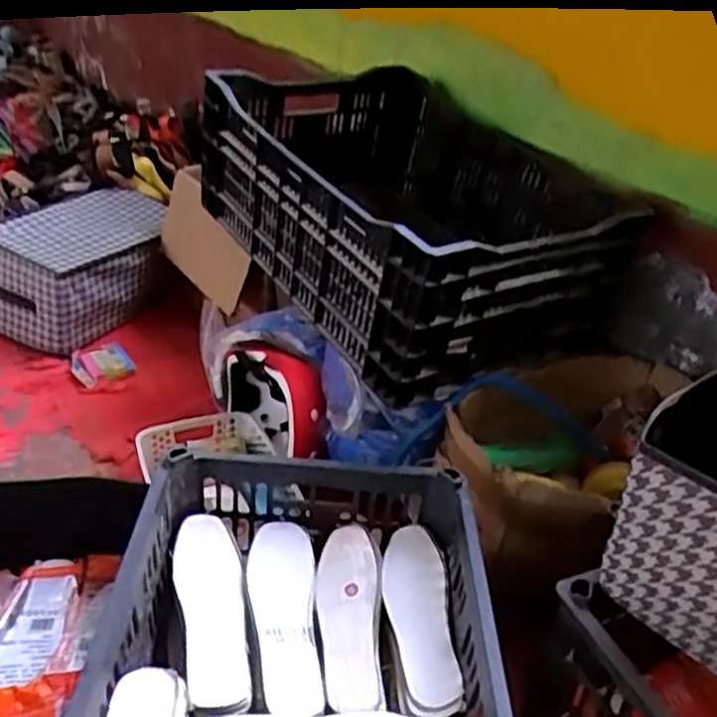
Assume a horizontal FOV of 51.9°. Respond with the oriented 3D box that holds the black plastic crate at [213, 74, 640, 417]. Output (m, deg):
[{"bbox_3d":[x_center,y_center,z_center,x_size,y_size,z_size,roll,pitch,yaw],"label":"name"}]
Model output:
[{"bbox_3d":[0.083,-0.238,1.130,0.488,0.259,0.580,-18,41,-32],"label":"black plastic crate"}]

